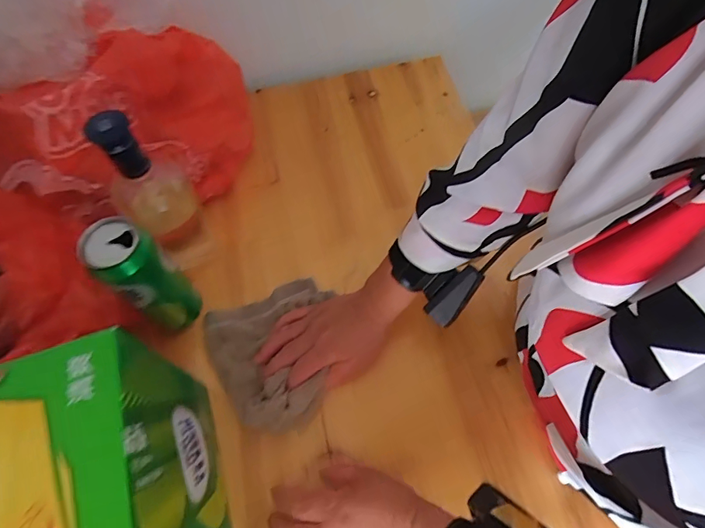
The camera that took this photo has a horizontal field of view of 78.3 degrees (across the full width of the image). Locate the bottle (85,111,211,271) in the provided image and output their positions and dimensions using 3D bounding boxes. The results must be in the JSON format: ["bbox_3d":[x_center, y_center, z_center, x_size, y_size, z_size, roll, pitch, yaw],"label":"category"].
[{"bbox_3d":[-0.222,-0.075,0.501,0.074,0.239,0.076,-31,66,-15],"label":"bottle"}]

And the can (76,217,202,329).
[{"bbox_3d":[-0.224,0.019,0.472,0.057,0.161,0.058,0,62,1],"label":"can"}]

